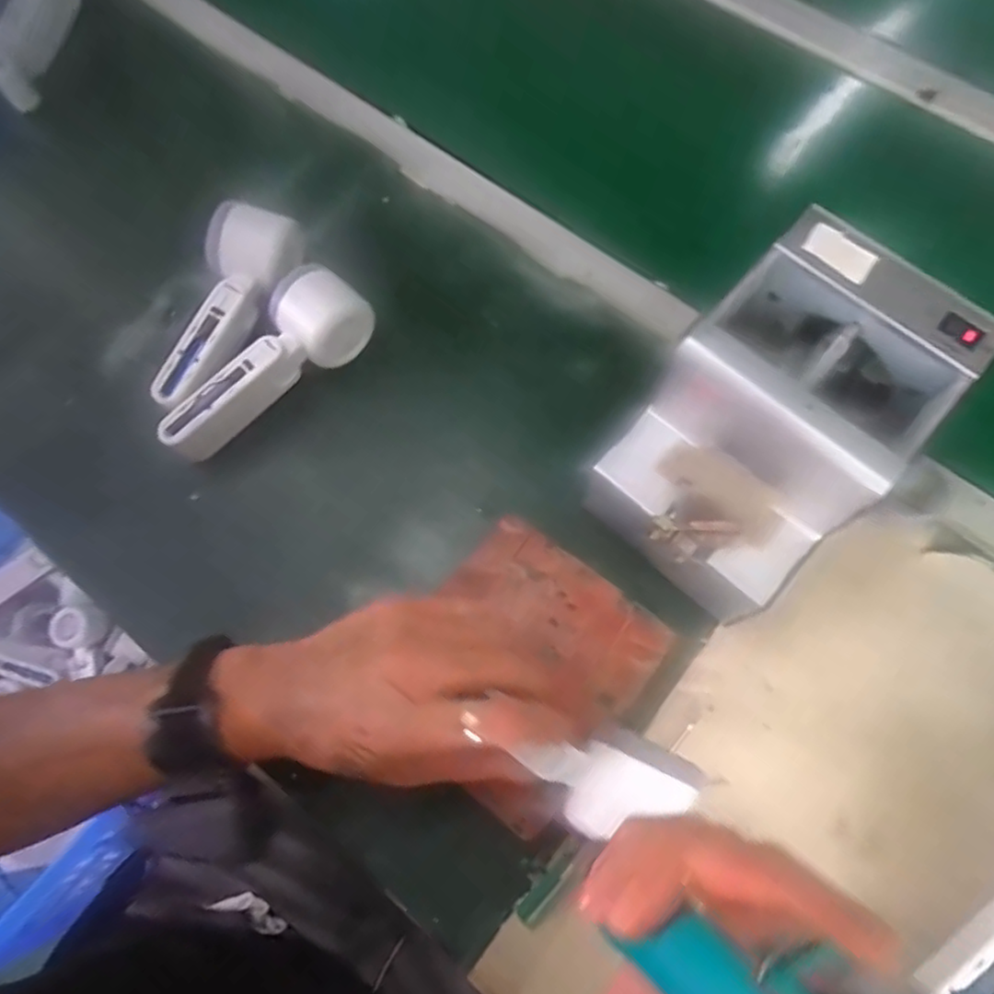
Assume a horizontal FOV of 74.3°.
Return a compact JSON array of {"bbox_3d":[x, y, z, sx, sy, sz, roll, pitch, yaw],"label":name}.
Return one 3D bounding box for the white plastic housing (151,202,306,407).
[{"bbox_3d":[-0.187,-0.133,0.457,0.054,0.051,0.154,17,71,7],"label":"white plastic housing"}]

